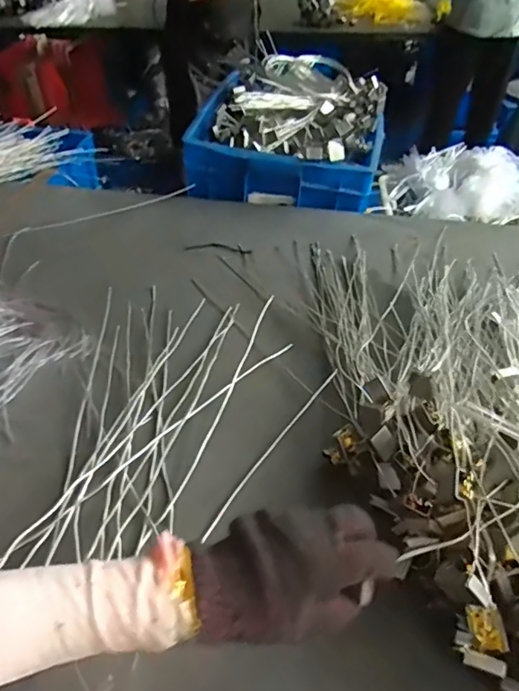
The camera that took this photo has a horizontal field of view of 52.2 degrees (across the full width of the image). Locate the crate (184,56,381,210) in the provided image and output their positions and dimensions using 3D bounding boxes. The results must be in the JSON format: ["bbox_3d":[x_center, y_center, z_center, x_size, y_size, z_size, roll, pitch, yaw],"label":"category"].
[{"bbox_3d":[0.074,-0.534,1.309,0.427,0.221,0.524,5,43,5],"label":"crate"}]

